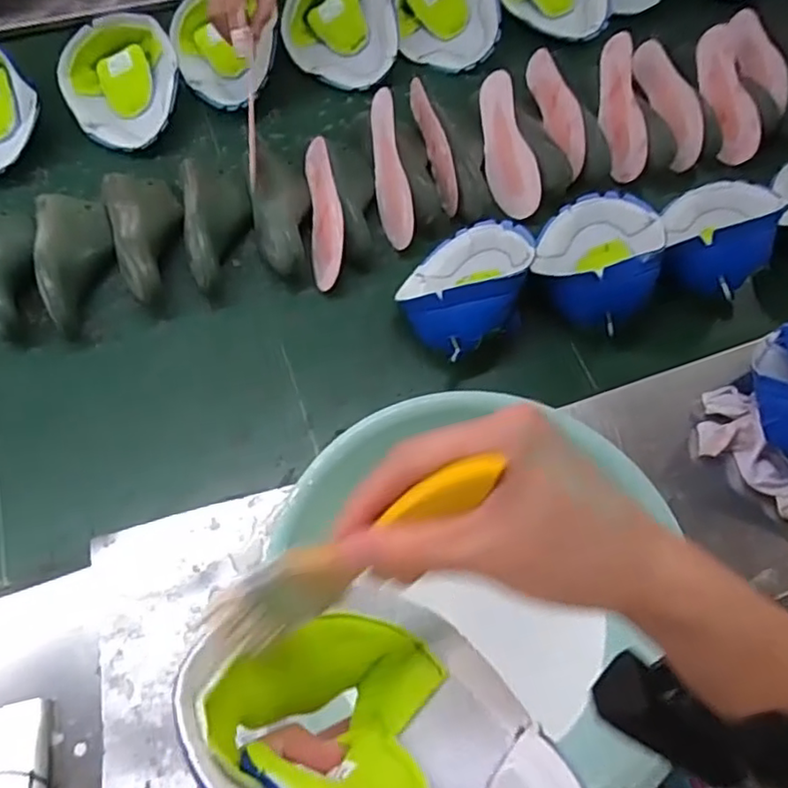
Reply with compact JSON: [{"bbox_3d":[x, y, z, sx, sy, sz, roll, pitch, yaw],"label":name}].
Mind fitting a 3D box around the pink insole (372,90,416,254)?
[{"bbox_3d":[-0.005,-0.266,0.759,0.010,0.063,0.181,-9,88,-35],"label":"pink insole"}]

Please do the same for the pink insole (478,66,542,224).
[{"bbox_3d":[0.139,-0.308,0.792,0.006,0.066,0.183,-8,81,-45],"label":"pink insole"}]

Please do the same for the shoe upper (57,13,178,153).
[{"bbox_3d":[-0.348,-0.396,0.810,0.147,0.068,0.159,-12,66,-8],"label":"shoe upper"}]

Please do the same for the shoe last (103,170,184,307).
[{"bbox_3d":[-0.282,-0.186,0.727,0.082,0.054,0.185,-17,67,-11],"label":"shoe last"}]

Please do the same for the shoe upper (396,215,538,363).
[{"bbox_3d":[0.082,-0.129,0.697,0.131,0.086,0.187,15,65,4],"label":"shoe upper"}]

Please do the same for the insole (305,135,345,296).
[{"bbox_3d":[-0.080,-0.213,0.736,0.010,0.060,0.183,5,71,-40],"label":"insole"}]

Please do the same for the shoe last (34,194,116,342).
[{"bbox_3d":[-0.354,-0.156,0.708,0.079,0.060,0.182,-16,67,-10],"label":"shoe last"}]

